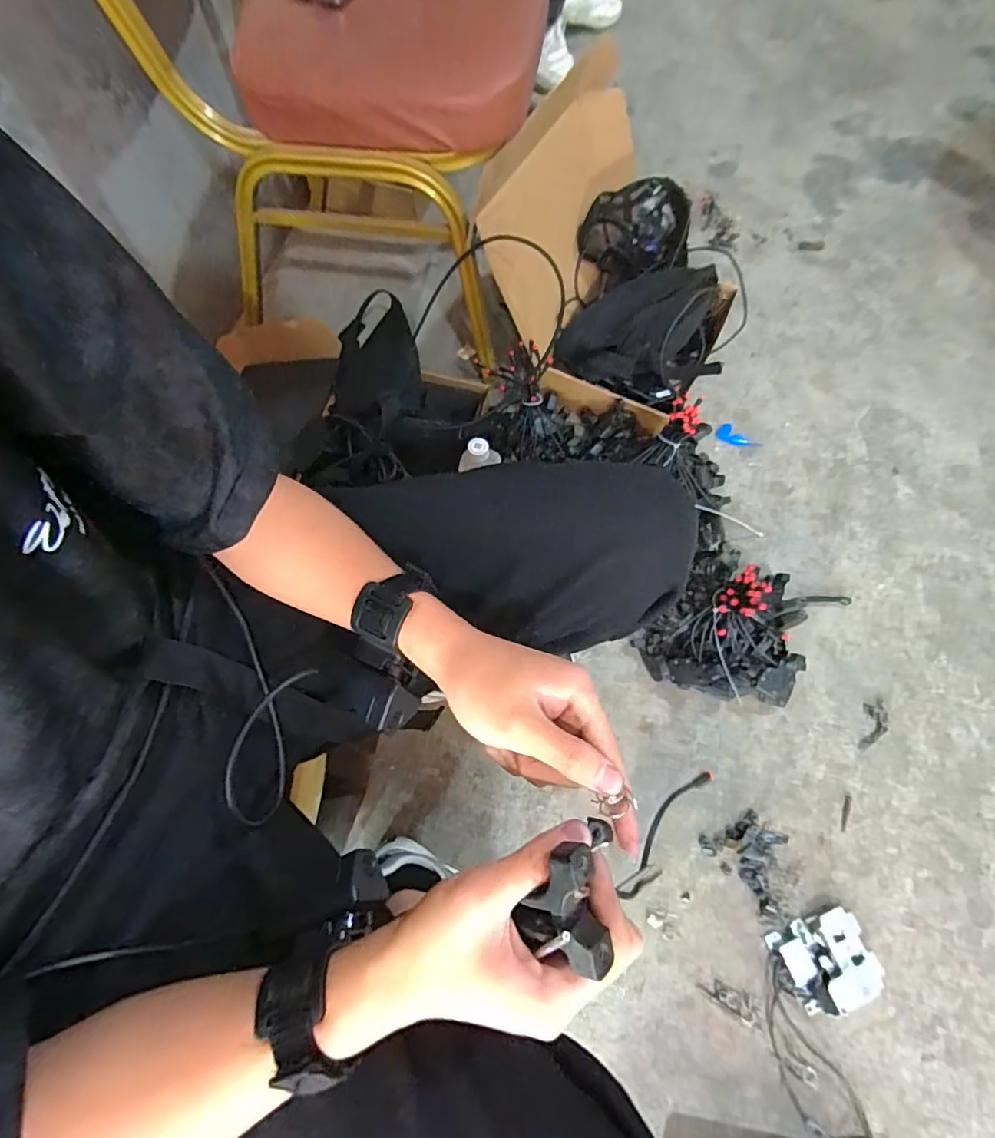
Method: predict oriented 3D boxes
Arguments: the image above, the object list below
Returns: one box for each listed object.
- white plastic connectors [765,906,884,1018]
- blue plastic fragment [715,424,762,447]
[{"bbox_3d":[0.424,0.506,0.662,0.120,0.035,0.098,-16,69,-4],"label":"white plastic connectors"},{"bbox_3d":[0.457,-0.254,0.980,0.080,0.012,0.039,15,70,7],"label":"blue plastic fragment"}]

